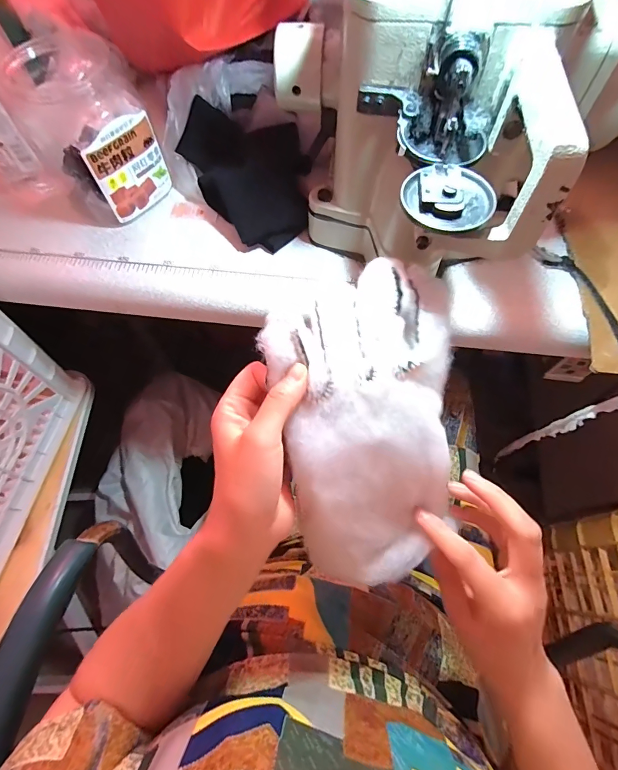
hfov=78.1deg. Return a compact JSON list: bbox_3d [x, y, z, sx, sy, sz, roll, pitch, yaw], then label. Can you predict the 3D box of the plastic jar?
[{"bbox_3d":[-0.222,-0.264,0.401,0.106,0.139,0.114,0,65,1],"label":"plastic jar"}]

